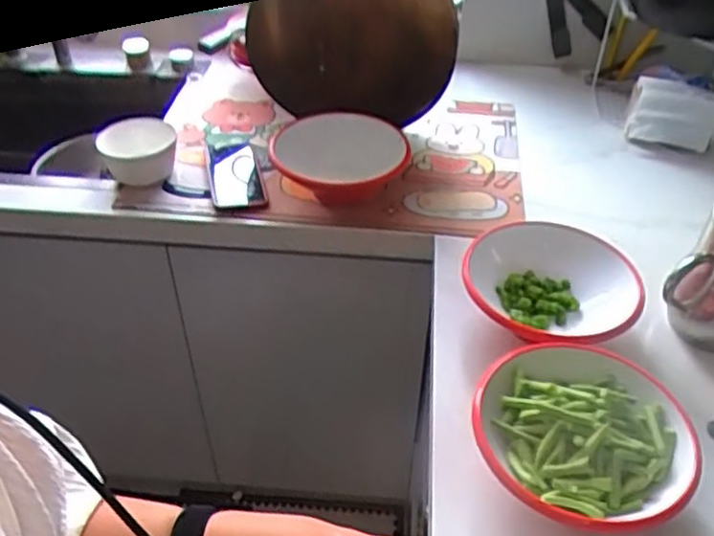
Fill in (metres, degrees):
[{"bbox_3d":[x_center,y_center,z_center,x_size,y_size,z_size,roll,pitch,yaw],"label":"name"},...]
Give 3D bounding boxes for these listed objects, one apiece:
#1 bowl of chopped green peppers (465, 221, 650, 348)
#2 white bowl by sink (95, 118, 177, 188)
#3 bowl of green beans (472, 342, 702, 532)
[{"bbox_3d":[0.217,0.028,0.782,0.186,0.064,0.188,0,42,0],"label":"bowl of chopped green peppers"},{"bbox_3d":[-0.338,-0.175,1.054,0.112,0.074,0.098,-17,45,-19],"label":"white bowl by sink"},{"bbox_3d":[0.207,0.162,0.634,0.187,0.057,0.190,0,42,0],"label":"bowl of green beans"}]

